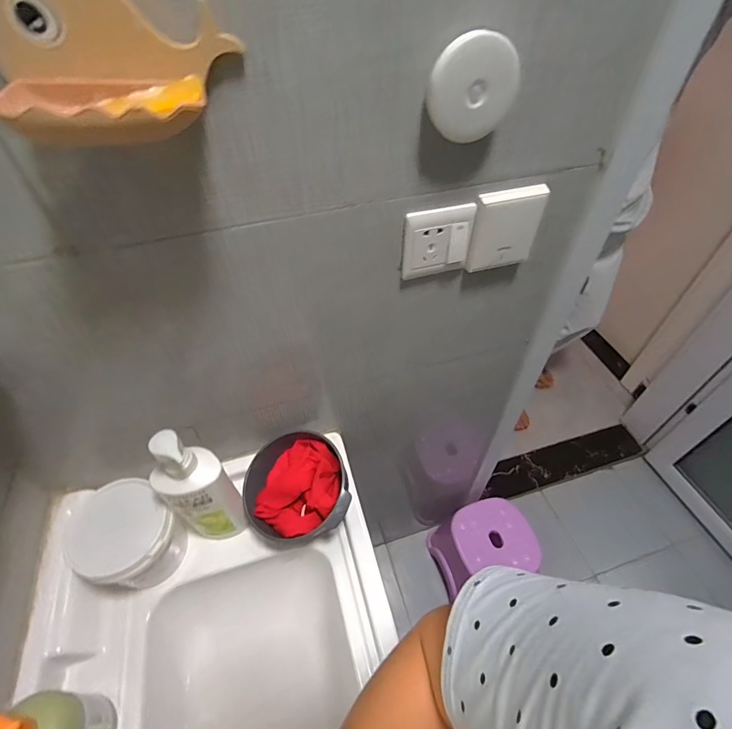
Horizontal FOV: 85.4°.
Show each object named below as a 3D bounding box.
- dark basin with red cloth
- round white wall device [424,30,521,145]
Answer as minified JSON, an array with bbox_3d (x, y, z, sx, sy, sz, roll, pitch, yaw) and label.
[{"bbox_3d":[-0.111,0.183,0.615,0.151,0.061,0.170,-14,51,-11],"label":"dark basin with red cloth"},{"bbox_3d":[0.095,-0.240,0.346,0.080,0.077,0.020,-7,50,-6],"label":"round white wall device"}]

